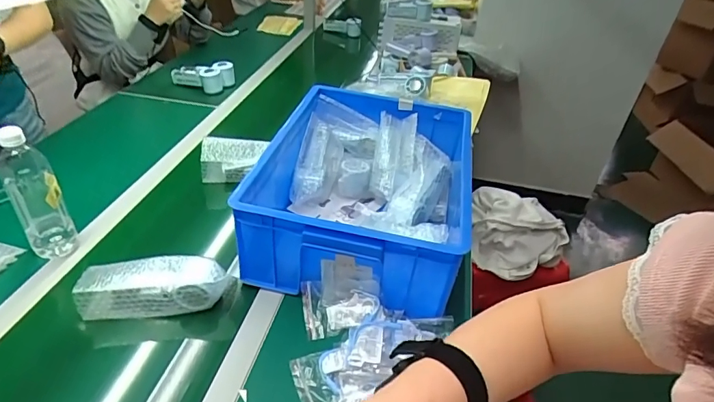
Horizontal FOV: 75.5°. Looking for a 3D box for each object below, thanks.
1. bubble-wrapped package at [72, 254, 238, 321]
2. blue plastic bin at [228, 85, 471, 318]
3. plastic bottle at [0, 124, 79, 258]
[{"bbox_3d":[-0.296,0.120,0.698,0.213,0.072,0.066,-2,37,-12],"label":"bubble-wrapped package"},{"bbox_3d":[0.016,-0.024,0.856,0.359,0.160,0.448,11,36,6],"label":"blue plastic bin"},{"bbox_3d":[-0.501,-0.011,0.719,0.066,0.230,0.058,-23,45,-34],"label":"plastic bottle"}]

